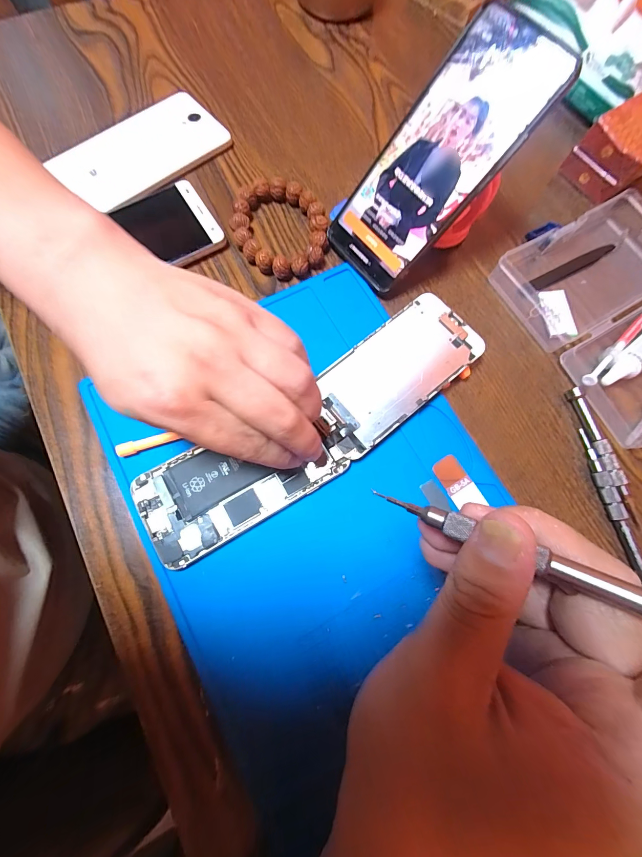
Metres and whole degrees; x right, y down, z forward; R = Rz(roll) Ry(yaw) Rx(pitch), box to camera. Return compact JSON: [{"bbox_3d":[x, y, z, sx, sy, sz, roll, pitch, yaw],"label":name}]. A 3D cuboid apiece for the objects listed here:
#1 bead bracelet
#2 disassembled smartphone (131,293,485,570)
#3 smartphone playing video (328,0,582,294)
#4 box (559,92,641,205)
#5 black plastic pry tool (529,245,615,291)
[{"bbox_3d":[-0.035,-0.166,0.279,0.073,0.016,0.091,-27,78,-9],"label":"bead bracelet"},{"bbox_3d":[0.000,-0.004,0.235,0.258,0.006,0.070,-34,79,-9],"label":"disassembled smartphone"},{"bbox_3d":[0.077,-0.184,0.236,0.074,0.007,0.162,50,119,10],"label":"smartphone playing video"},{"bbox_3d":[0.275,-0.249,0.301,0.082,0.044,0.057,-33,79,-10],"label":"box"},{"bbox_3d":[0.214,-0.137,0.285,0.088,0.004,0.010,-28,78,-9],"label":"black plastic pry tool"}]

